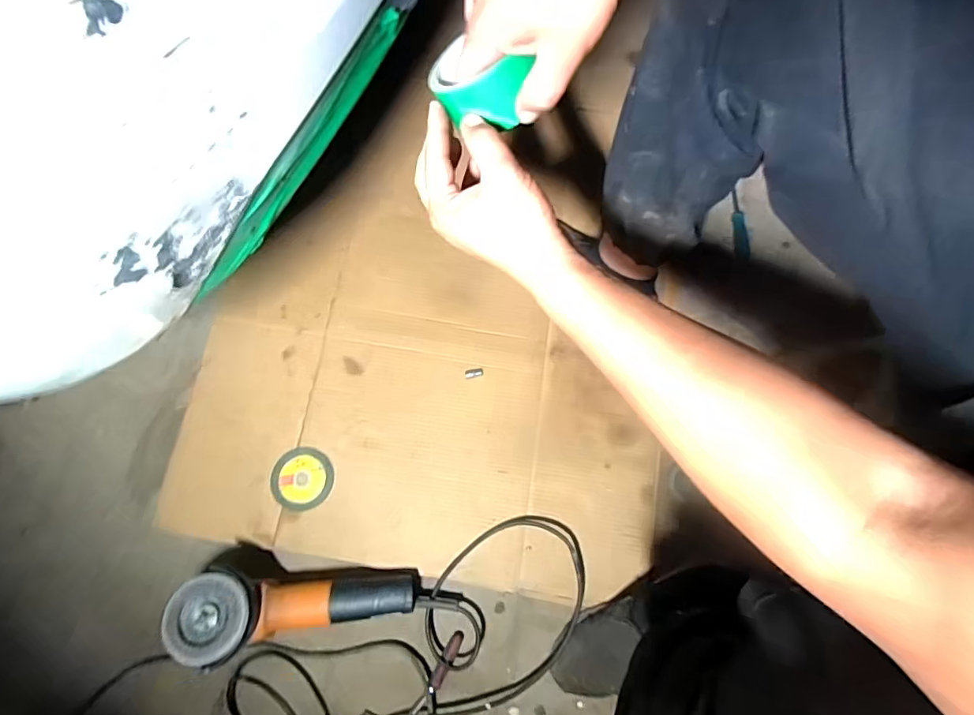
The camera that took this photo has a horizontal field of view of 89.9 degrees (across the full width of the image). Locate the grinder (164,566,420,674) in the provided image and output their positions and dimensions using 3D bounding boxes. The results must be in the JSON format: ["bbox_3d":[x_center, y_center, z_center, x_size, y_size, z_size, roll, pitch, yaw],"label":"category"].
[{"bbox_3d":[-0.238,0.311,0.618,0.289,0.090,0.101,-3,73,-3],"label":"grinder"}]

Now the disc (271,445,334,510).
[{"bbox_3d":[-0.268,0.175,0.705,0.086,0.004,0.086,6,73,0],"label":"disc"}]

